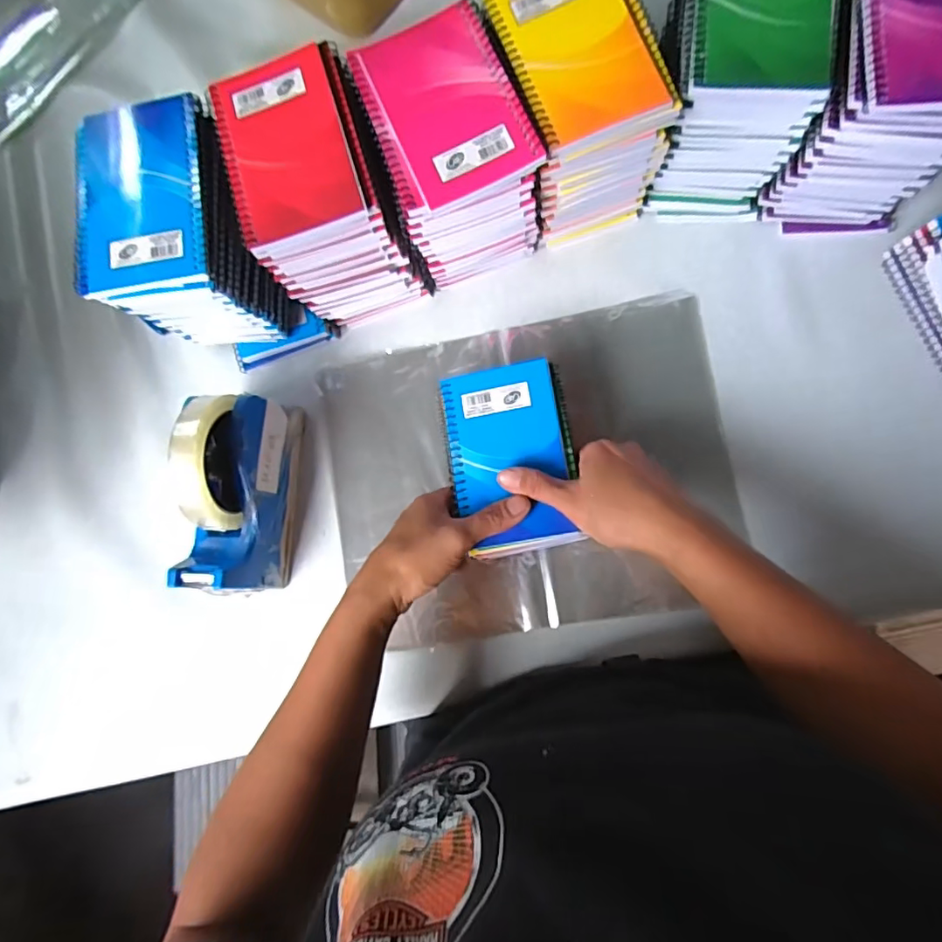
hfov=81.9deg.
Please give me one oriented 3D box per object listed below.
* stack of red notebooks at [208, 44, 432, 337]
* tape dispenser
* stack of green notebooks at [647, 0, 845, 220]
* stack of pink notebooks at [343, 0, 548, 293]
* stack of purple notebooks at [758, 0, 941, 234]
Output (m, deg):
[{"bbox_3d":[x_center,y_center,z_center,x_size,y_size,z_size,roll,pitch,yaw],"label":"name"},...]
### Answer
[{"bbox_3d":[-0.108,-0.206,0.423,0.096,0.138,0.128,-18,82,6],"label":"stack of red notebooks"},{"bbox_3d":[-0.182,0.017,0.426,0.058,0.117,0.155,4,84,8],"label":"tape dispenser"},{"bbox_3d":[0.196,-0.287,0.404,0.095,0.138,0.130,6,84,8],"label":"stack of green notebooks"},{"bbox_3d":[-0.014,-0.230,0.422,0.102,0.143,0.128,-22,81,6],"label":"stack of pink notebooks"},{"bbox_3d":[0.291,-0.269,0.388,0.102,0.137,0.135,13,85,9],"label":"stack of purple notebooks"}]

